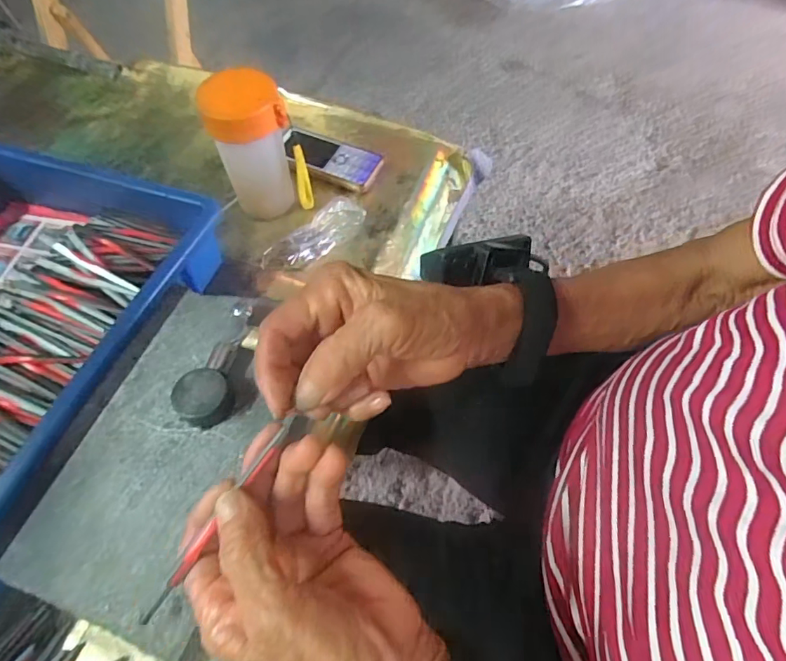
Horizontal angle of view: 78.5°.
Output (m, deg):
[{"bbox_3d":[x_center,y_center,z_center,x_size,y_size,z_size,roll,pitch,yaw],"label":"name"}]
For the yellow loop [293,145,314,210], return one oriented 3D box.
[{"bbox_3d":[-0.092,-0.154,0.491,0.014,0.081,0.009,-13,60,-6],"label":"yellow loop"}]

